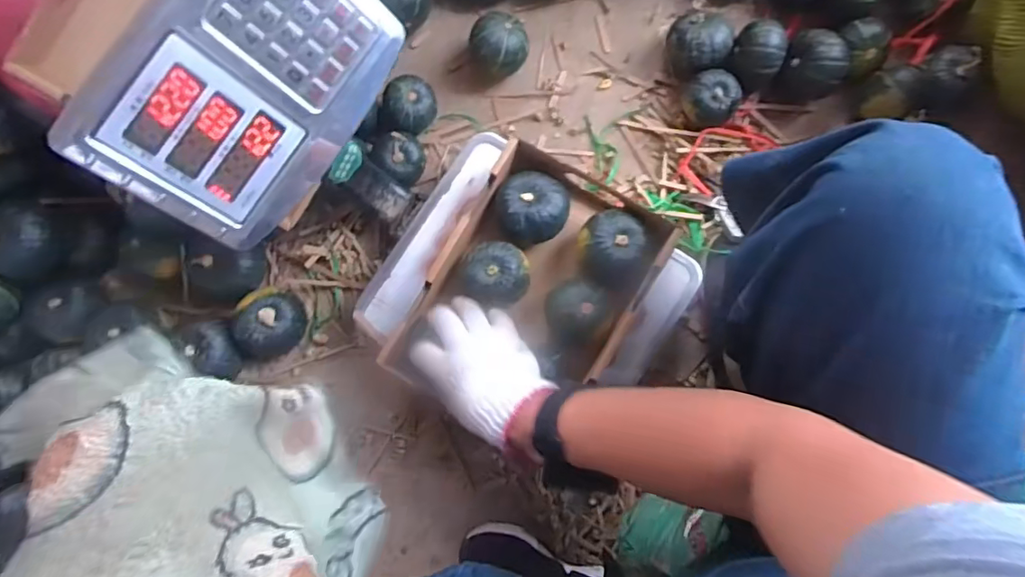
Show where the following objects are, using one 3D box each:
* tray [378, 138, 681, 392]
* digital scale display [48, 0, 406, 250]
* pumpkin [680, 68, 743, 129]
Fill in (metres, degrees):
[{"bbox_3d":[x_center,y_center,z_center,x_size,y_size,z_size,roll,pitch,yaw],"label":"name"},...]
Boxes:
[{"bbox_3d":[0.013,0.004,0.633,0.230,0.078,0.285,30,86,6],"label":"tray"},{"bbox_3d":[-0.222,-0.173,0.458,0.163,0.065,0.243,34,89,-36],"label":"digital scale display"},{"bbox_3d":[0.263,-0.253,0.732,0.072,0.049,0.063,38,87,6],"label":"pumpkin"}]

